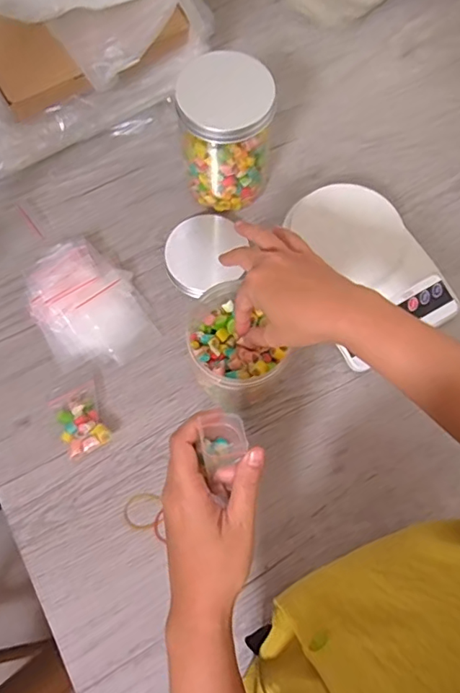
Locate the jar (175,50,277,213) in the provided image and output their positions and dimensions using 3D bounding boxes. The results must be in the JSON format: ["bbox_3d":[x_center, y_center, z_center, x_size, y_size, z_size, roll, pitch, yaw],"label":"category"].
[{"bbox_3d":[-0.001,-0.201,0.508,0.084,0.138,0.077,0,73,0],"label":"jar"}]

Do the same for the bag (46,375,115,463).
[{"bbox_3d":[-0.141,0.064,0.486,0.047,0.019,0.073,-26,74,-8],"label":"bag"}]

